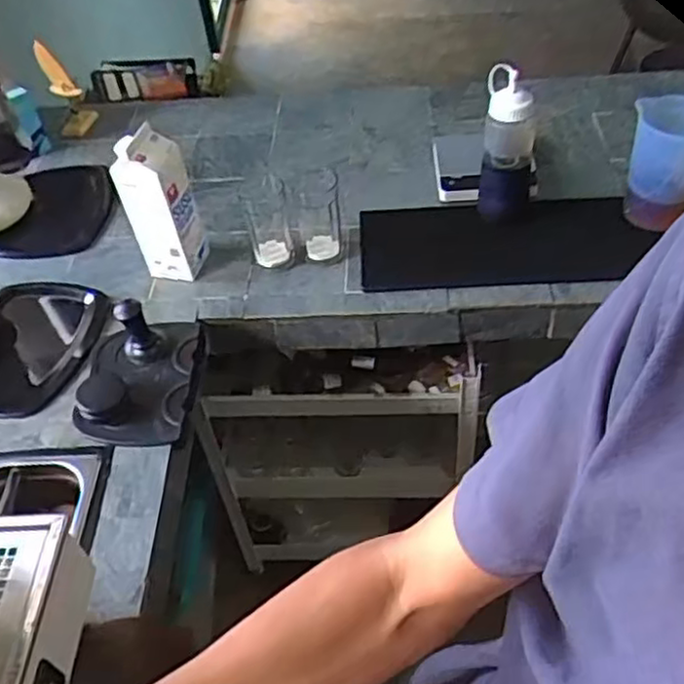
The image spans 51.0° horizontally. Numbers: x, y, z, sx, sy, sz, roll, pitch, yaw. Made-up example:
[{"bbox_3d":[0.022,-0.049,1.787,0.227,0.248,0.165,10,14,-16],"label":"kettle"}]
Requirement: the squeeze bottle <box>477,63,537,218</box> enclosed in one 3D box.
[{"bbox_3d":[0.246,-0.284,1.061,0.076,0.218,0.078,7,49,13],"label":"squeeze bottle"}]

